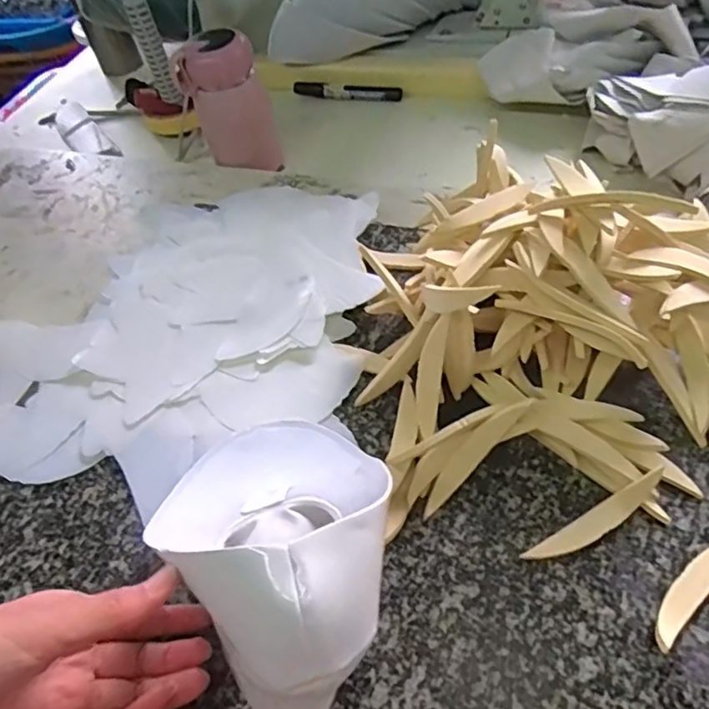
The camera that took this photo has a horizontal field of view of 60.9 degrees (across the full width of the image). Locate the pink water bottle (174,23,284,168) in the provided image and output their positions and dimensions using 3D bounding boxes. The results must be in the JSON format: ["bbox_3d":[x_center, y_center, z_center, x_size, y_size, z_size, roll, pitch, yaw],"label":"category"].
[{"bbox_3d":[-0.125,-0.247,0.605,0.063,0.127,0.056,16,57,22],"label":"pink water bottle"}]

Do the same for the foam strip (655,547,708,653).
[{"bbox_3d":[0.174,0.117,0.307,0.081,0.008,0.015,-39,55,-18],"label":"foam strip"}]

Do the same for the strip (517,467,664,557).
[{"bbox_3d":[0.132,0.092,0.331,0.085,0.015,0.015,-34,50,2],"label":"strip"}]

